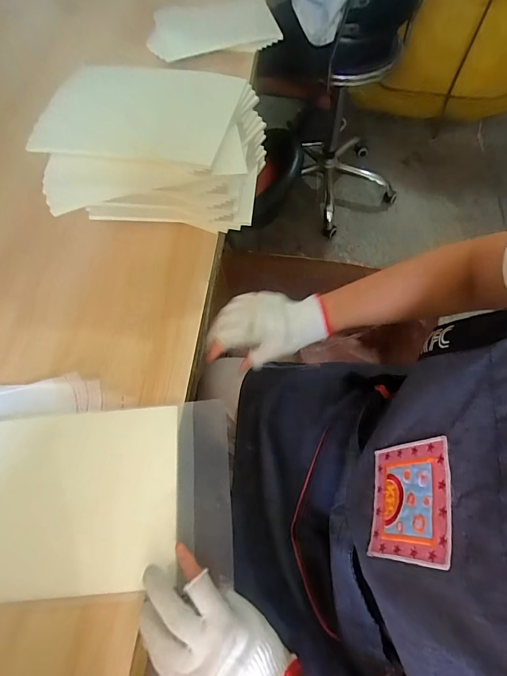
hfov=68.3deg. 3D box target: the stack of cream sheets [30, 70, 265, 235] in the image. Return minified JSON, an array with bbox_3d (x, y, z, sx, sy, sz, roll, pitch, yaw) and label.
[{"bbox_3d":[-0.132,-0.248,0.534,0.295,0.163,0.158,-5,63,-1],"label":"stack of cream sheets"}]

